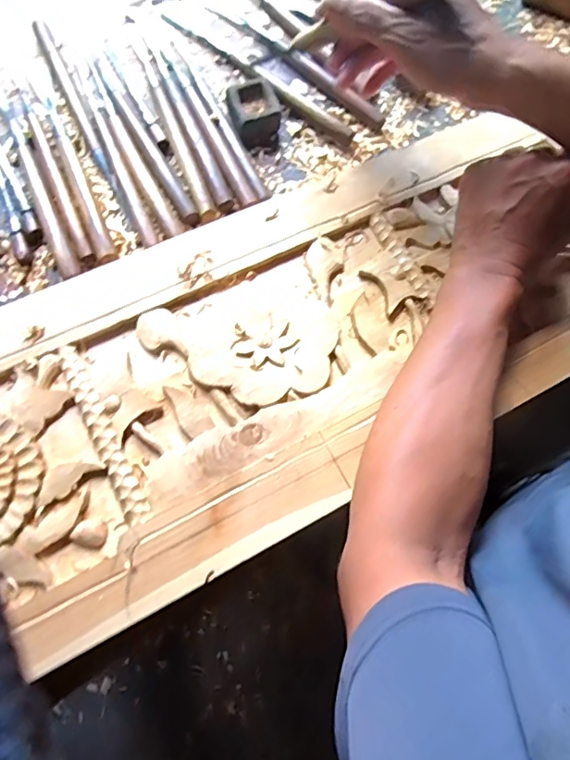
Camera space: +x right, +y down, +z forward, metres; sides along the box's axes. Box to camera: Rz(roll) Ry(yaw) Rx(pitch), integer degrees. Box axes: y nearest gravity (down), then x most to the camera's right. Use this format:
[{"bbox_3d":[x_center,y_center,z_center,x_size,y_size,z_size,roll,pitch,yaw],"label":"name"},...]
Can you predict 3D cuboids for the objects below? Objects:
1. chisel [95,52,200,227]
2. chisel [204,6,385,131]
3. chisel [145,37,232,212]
[{"bbox_3d":[-0.142,-0.244,0.522,0.017,0.020,0.220,-27,76,-12],"label":"chisel"},{"bbox_3d":[0.012,-0.343,0.568,0.233,0.019,0.018,38,74,8],"label":"chisel"},{"bbox_3d":[-0.099,-0.265,0.532,0.018,0.021,0.216,-21,75,-10],"label":"chisel"}]

